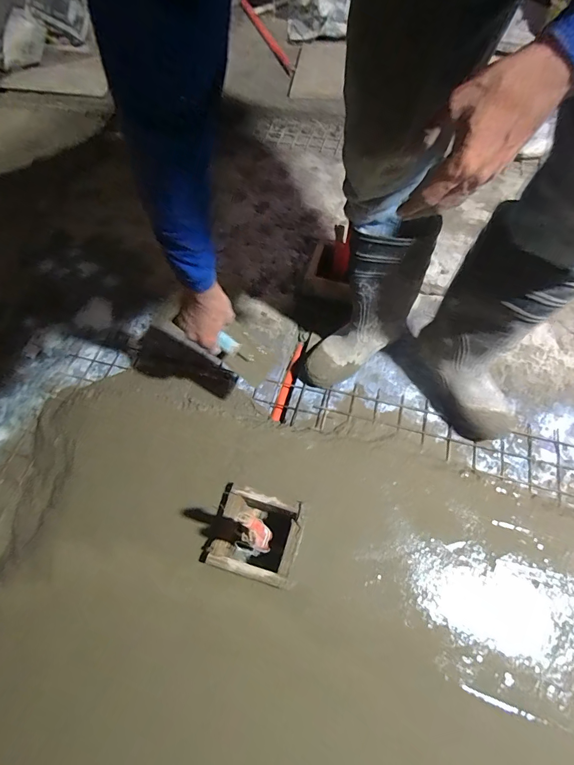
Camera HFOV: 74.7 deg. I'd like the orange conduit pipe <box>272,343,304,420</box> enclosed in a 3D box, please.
[{"bbox_3d":[0.002,-0.007,0.950,0.022,0.017,0.222,14,65,9],"label":"orange conduit pipe"}]

